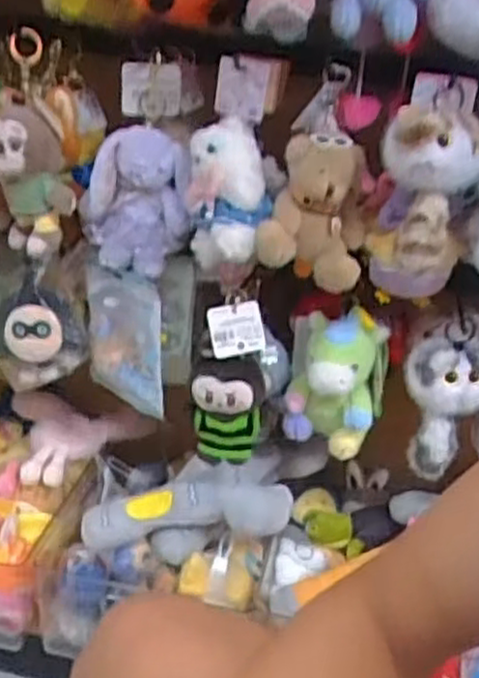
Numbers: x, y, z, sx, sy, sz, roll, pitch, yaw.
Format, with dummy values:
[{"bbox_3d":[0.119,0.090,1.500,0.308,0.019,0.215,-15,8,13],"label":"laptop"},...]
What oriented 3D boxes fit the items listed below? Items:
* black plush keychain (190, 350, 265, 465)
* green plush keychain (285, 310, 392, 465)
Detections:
[{"bbox_3d":[-0.015,0.074,0.830,0.079,0.124,0.053,6,25,1],"label":"black plush keychain"},{"bbox_3d":[0.106,0.048,0.830,0.100,0.148,0.074,6,25,1],"label":"green plush keychain"}]

